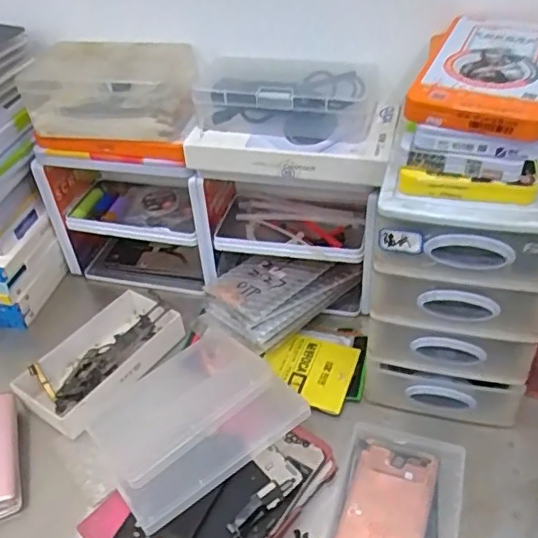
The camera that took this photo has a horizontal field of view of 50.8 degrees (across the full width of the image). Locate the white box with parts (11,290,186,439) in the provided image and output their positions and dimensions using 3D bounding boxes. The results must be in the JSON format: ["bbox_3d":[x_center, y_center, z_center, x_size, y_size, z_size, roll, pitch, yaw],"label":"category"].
[{"bbox_3d":[-0.190,0.105,0.659,0.116,0.034,0.180,24,48,29],"label":"white box with parts"}]

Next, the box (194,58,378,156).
[{"bbox_3d":[0.015,-0.174,0.595,0.184,0.057,0.108,5,41,11],"label":"box"}]

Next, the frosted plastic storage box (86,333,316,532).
[{"bbox_3d":[-0.081,0.152,0.577,0.185,0.054,0.162,-32,50,-26],"label":"frosted plastic storage box"}]

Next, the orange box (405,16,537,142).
[{"bbox_3d":[0.181,-0.162,0.465,0.102,0.020,0.170,14,47,19],"label":"orange box"}]

